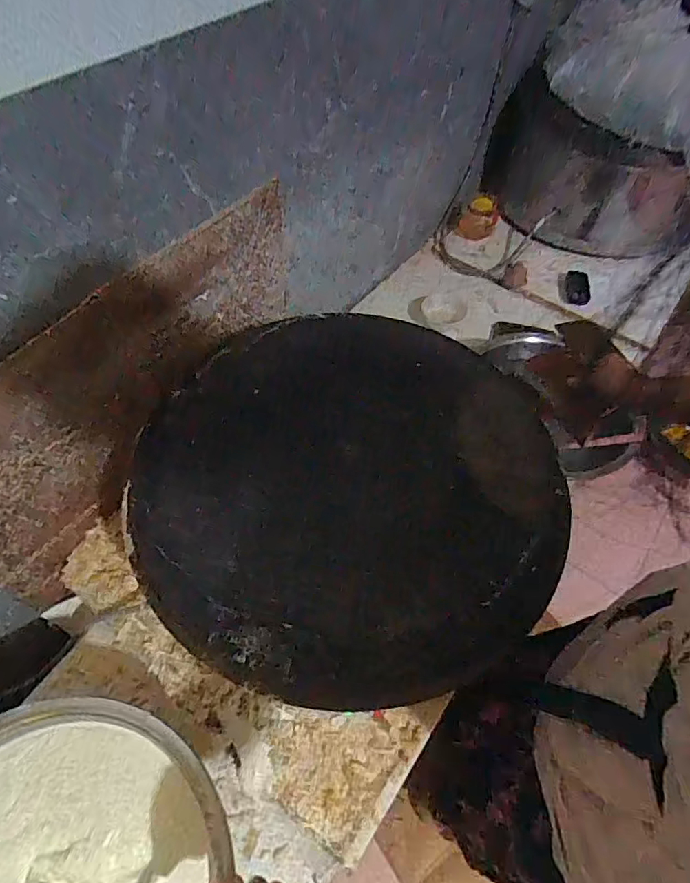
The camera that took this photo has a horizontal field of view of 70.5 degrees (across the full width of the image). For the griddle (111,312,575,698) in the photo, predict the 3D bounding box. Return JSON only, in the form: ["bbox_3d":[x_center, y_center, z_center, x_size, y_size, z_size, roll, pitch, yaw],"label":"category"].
[{"bbox_3d":[0.013,0.047,0.625,0.523,0.061,0.515,1,56,-2],"label":"griddle"}]

